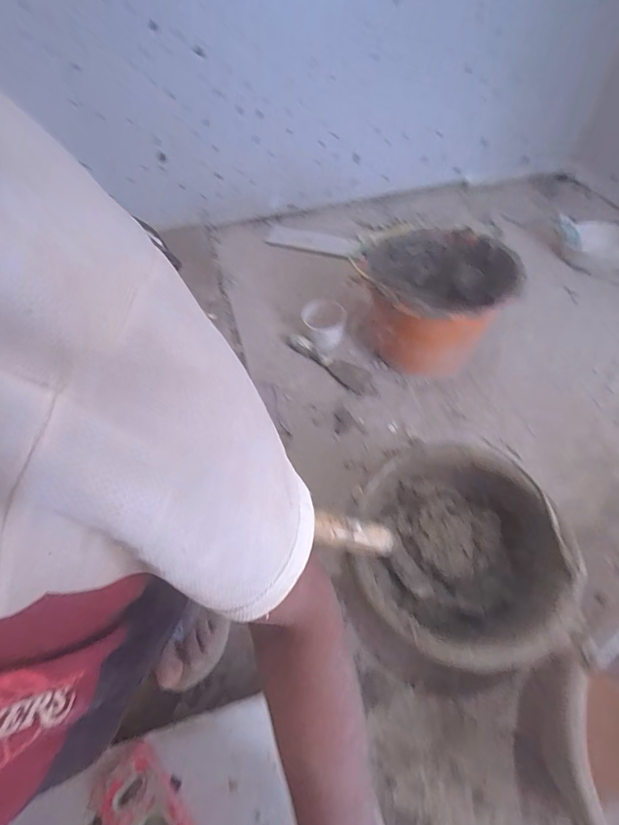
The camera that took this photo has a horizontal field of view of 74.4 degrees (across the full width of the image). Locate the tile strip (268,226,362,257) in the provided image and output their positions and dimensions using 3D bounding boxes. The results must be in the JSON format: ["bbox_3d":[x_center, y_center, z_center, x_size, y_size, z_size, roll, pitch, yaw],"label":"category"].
[{"bbox_3d":[0.011,-0.469,1.113,0.269,0.014,0.086,19,58,22],"label":"tile strip"}]

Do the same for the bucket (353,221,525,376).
[{"bbox_3d":[0.230,-0.204,0.804,0.254,0.202,0.254,19,57,14],"label":"bucket"}]

